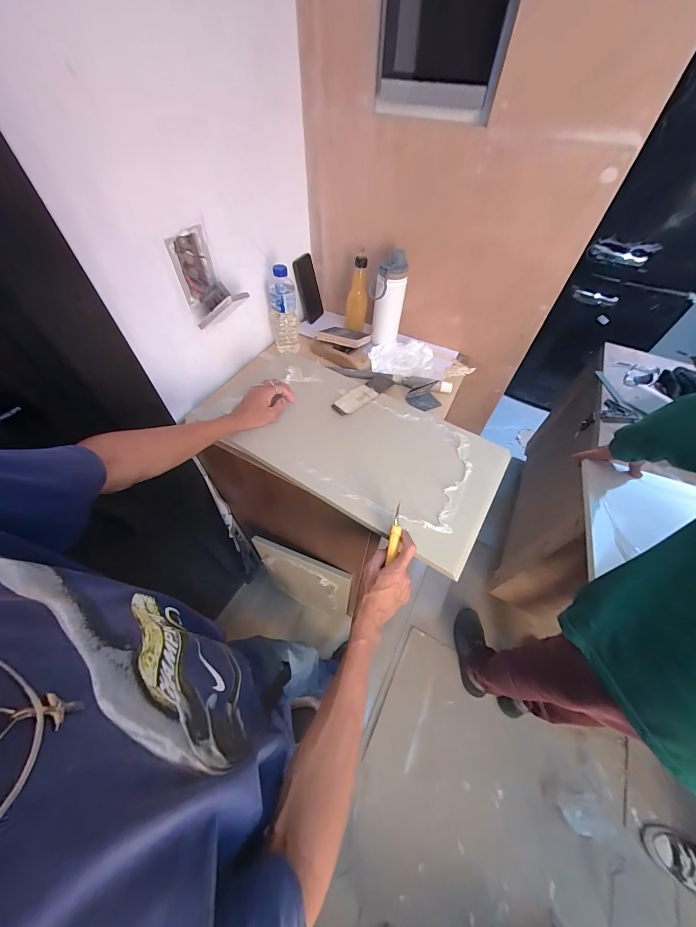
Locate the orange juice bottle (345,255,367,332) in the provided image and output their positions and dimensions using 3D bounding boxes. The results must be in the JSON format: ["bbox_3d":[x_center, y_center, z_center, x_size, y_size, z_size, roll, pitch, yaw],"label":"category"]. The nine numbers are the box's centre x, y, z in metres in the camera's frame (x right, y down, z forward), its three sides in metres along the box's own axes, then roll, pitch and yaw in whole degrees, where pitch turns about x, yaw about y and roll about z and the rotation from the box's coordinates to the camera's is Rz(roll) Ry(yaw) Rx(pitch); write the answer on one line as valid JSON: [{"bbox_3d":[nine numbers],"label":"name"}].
[{"bbox_3d":[0.025,-0.477,0.888,0.062,0.201,0.052,3,54,-1],"label":"orange juice bottle"}]

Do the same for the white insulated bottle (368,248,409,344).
[{"bbox_3d":[0.103,-0.439,0.825,0.088,0.205,0.082,-2,54,-4],"label":"white insulated bottle"}]

